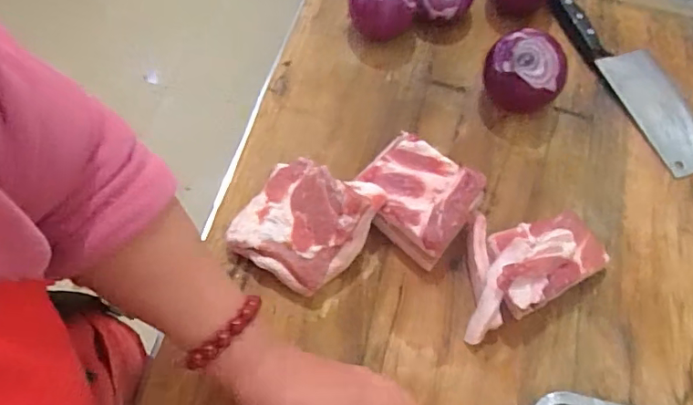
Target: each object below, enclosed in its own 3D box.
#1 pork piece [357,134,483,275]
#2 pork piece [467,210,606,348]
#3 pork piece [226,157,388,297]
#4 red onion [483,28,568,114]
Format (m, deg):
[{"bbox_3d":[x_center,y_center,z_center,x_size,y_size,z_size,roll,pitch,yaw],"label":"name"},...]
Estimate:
[{"bbox_3d":[0.072,-0.006,0.550,0.120,0.054,0.100,36,67,16],"label":"pork piece"},{"bbox_3d":[0.174,0.051,0.519,0.168,0.063,0.104,-28,67,-16],"label":"pork piece"},{"bbox_3d":[-0.041,0.018,0.524,0.121,0.067,0.126,28,65,12],"label":"pork piece"},{"bbox_3d":[0.208,-0.149,0.608,0.089,0.082,0.077,28,65,12],"label":"red onion"}]

